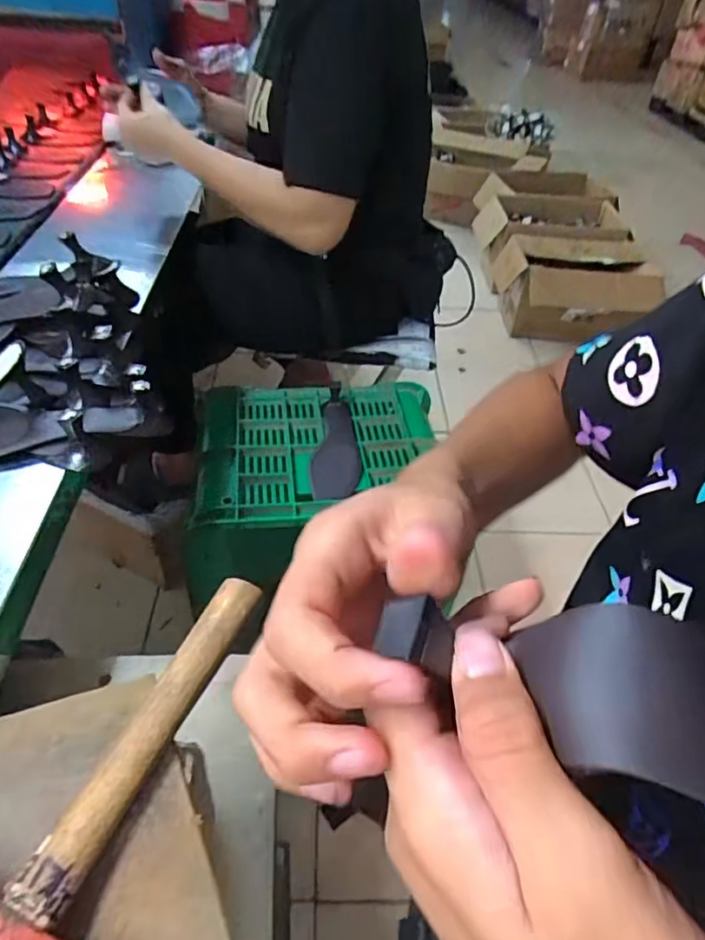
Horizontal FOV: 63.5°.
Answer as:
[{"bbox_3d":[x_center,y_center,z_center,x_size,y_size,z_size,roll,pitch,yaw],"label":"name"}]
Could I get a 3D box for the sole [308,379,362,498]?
[{"bbox_3d":[-0.027,-0.049,0.871,0.070,0.029,0.242,1,45,-5],"label":"sole"}]

